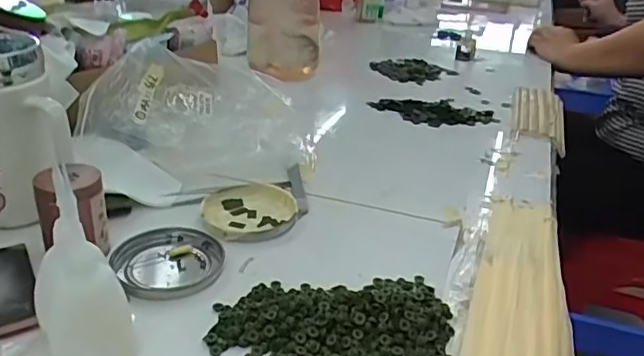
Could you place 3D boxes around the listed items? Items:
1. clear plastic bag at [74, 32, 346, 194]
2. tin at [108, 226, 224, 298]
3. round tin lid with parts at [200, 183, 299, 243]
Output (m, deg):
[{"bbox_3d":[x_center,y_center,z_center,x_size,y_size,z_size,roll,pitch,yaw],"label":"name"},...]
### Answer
[{"bbox_3d":[-0.111,-0.066,0.591,0.216,0.094,0.141,4,24,0],"label":"clear plastic bag"},{"bbox_3d":[-0.113,0.061,0.439,0.076,0.008,0.078,1,26,-6],"label":"tin"},{"bbox_3d":[-0.063,0.027,0.505,0.078,0.010,0.081,3,26,-2],"label":"round tin lid with parts"}]

